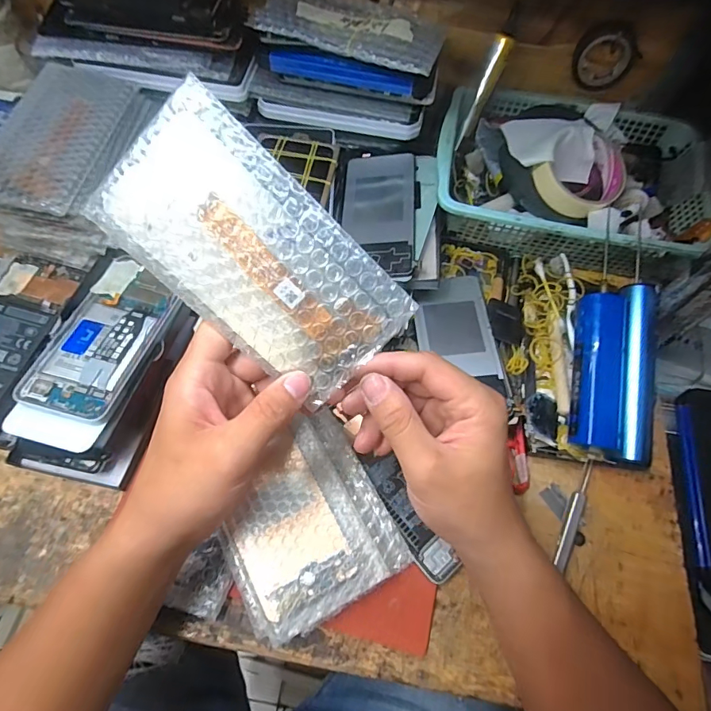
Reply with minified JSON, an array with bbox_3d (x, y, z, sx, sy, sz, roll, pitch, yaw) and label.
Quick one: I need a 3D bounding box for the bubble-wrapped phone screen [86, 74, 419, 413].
[{"bbox_3d":[-0.052,-0.052,0.245,0.163,0.005,0.089,42,98,-14],"label":"bubble-wrapped phone screen"}]

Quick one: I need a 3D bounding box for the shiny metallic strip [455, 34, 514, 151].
[{"bbox_3d":[0.131,-0.268,0.458,0.016,0.103,0.016,27,33,9],"label":"shiny metallic strip"}]

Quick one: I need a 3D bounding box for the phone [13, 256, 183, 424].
[{"bbox_3d":[-0.208,-0.018,0.374,0.081,0.016,0.146,17,66,5],"label":"phone"}]

